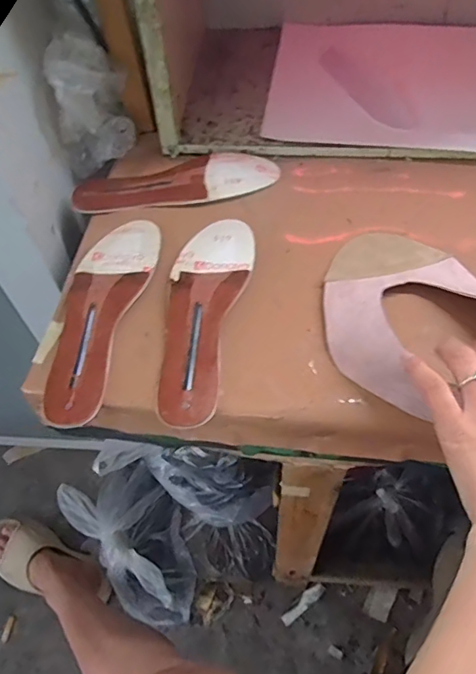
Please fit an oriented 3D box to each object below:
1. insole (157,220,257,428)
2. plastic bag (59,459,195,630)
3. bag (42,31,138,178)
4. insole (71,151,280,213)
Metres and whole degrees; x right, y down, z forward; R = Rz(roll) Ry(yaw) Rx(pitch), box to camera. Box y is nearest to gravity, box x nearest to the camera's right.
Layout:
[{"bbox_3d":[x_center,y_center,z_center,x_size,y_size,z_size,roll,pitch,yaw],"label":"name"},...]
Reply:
[{"bbox_3d":[-0.034,-0.026,0.460,0.072,0.009,0.226,10,60,8],"label":"insole"},{"bbox_3d":[-0.191,0.378,0.940,0.171,0.204,0.314,-35,61,-19],"label":"plastic bag"},{"bbox_3d":[-0.163,-0.257,0.553,0.084,0.123,0.067,-18,57,-9],"label":"bag"},{"bbox_3d":[-0.070,-0.176,0.560,0.232,0.011,0.083,-12,56,-5],"label":"insole"}]

